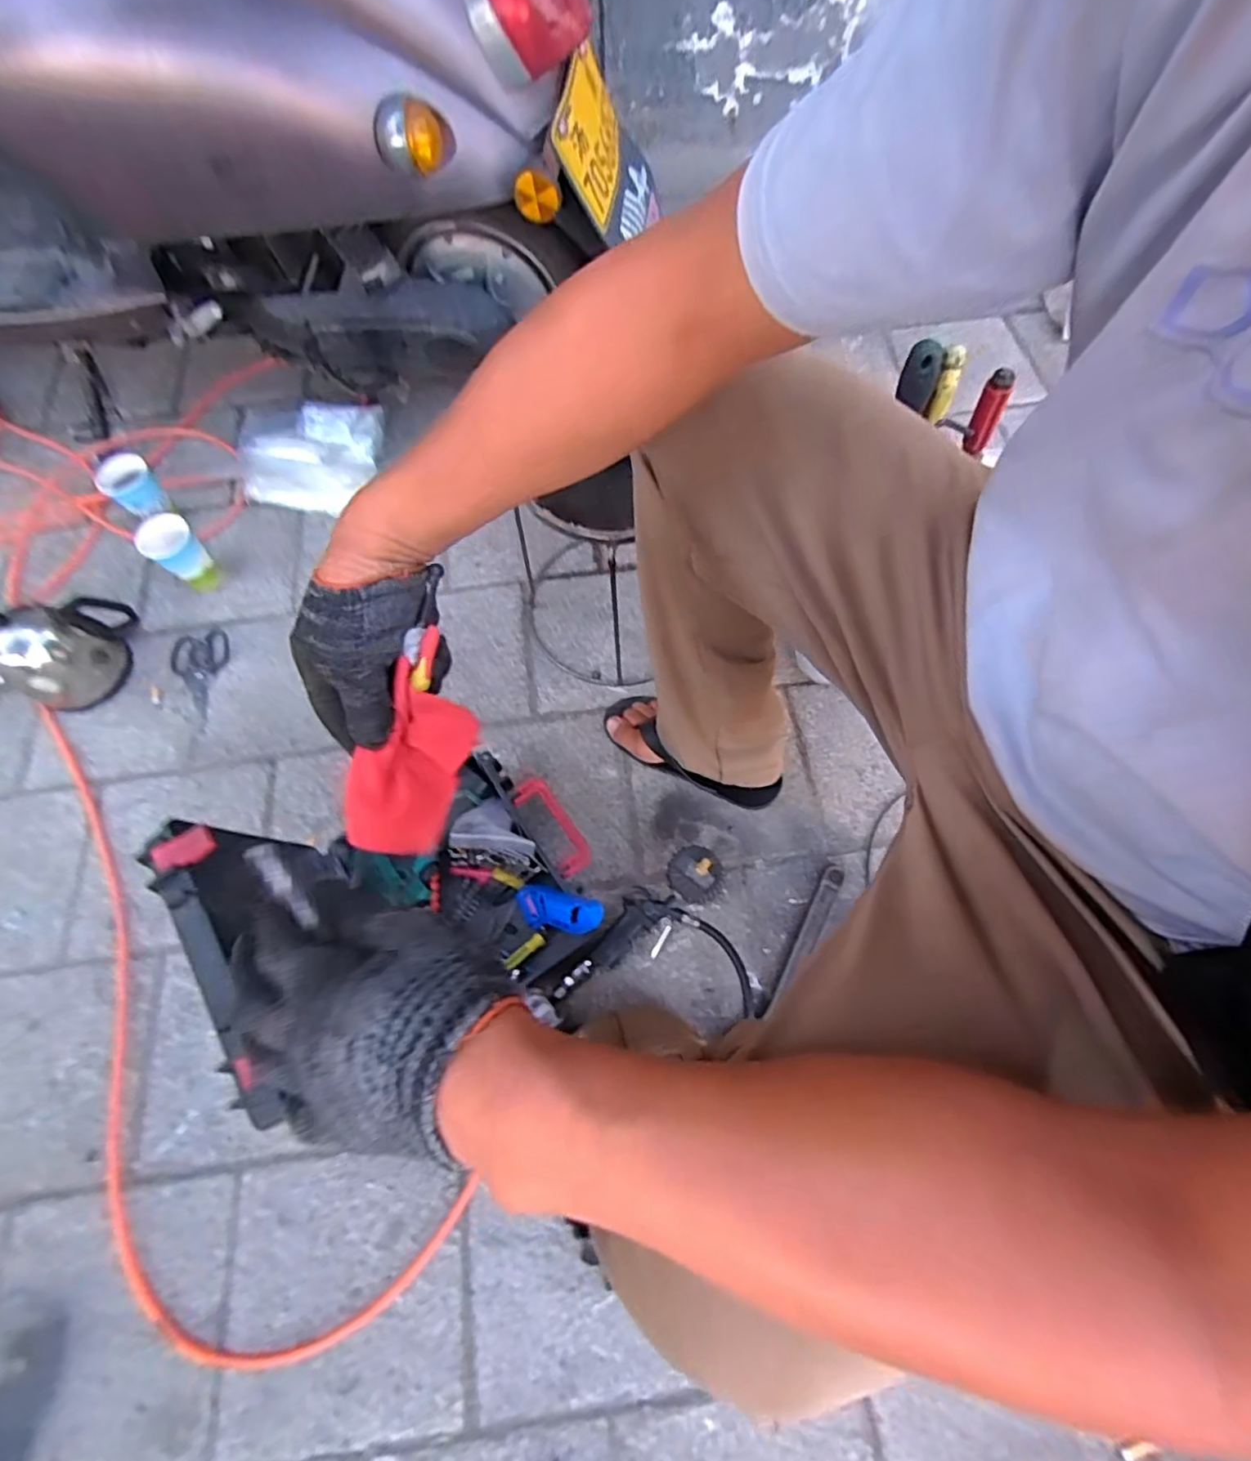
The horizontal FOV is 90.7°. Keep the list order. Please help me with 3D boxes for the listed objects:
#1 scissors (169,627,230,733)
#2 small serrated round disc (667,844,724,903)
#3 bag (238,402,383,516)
[{"bbox_3d":[-0.652,-0.081,0.948,0.083,0.008,0.168,-17,66,-6],"label":"scissors"},{"bbox_3d":[0.089,0.185,0.793,0.067,0.041,0.072,-1,66,2],"label":"small serrated round disc"},{"bbox_3d":[-0.556,-0.477,1.085,0.242,0.067,0.207,5,66,4],"label":"bag"}]

